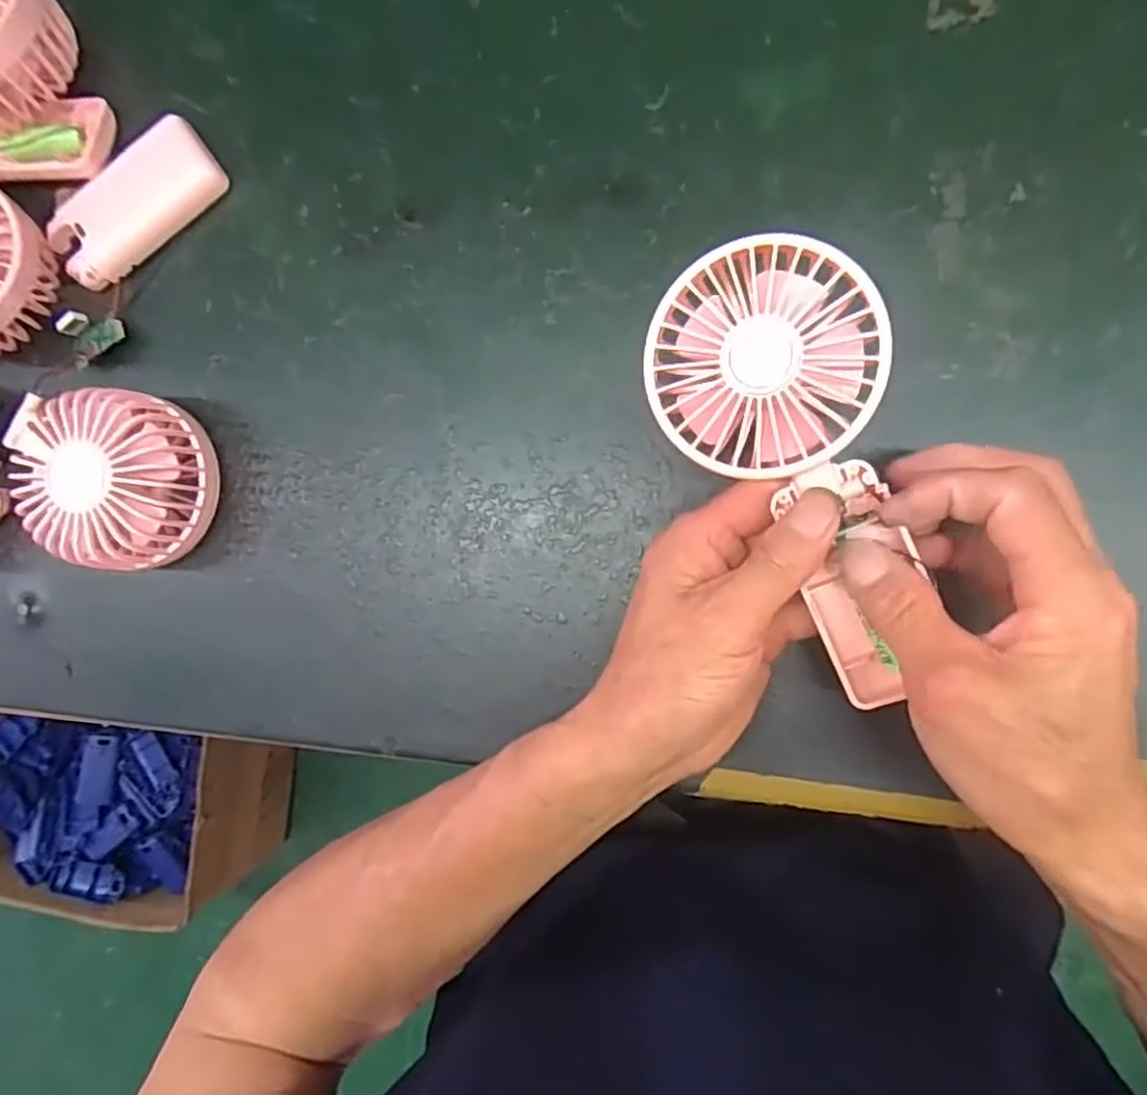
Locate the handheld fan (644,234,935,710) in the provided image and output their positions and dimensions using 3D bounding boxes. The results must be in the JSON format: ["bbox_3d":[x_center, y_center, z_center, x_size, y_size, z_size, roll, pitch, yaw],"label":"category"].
[{"bbox_3d":[0.089,-0.025,0.277,0.081,0.027,0.182,-21,100,8],"label":"handheld fan"}]

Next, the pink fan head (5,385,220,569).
[{"bbox_3d":[-0.219,-0.030,0.348,0.076,0.049,0.078,0,90,8],"label":"pink fan head"}]

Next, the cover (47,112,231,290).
[{"bbox_3d":[-0.222,-0.173,0.365,0.092,0.019,0.044,-33,86,7],"label":"cover"}]

